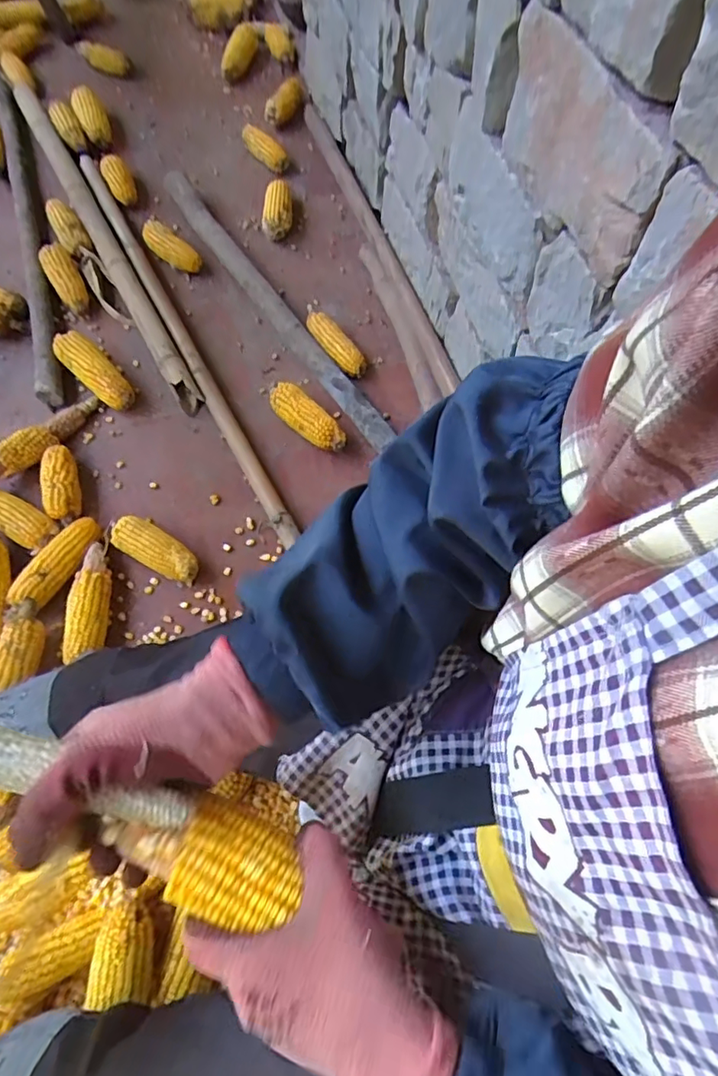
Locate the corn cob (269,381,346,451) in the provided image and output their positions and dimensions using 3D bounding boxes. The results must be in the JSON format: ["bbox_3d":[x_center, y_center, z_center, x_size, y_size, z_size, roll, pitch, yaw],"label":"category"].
[{"bbox_3d":[-0.091,-0.202,0.943,0.161,0.053,0.050,40,67,15],"label":"corn cob"}]

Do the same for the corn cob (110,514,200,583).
[{"bbox_3d":[-0.304,0.020,0.856,0.143,0.055,0.059,28,65,10],"label":"corn cob"}]

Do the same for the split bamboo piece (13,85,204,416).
[{"bbox_3d":[-0.537,-0.644,1.151,0.055,0.032,1.022,-26,68,-16],"label":"split bamboo piece"}]

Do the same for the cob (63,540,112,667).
[{"bbox_3d":[-0.389,0.090,0.817,0.063,0.052,0.172,-6,64,-7],"label":"cob"}]

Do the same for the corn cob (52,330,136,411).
[{"bbox_3d":[-0.466,-0.298,1.002,0.188,0.051,0.065,40,67,15],"label":"corn cob"}]

